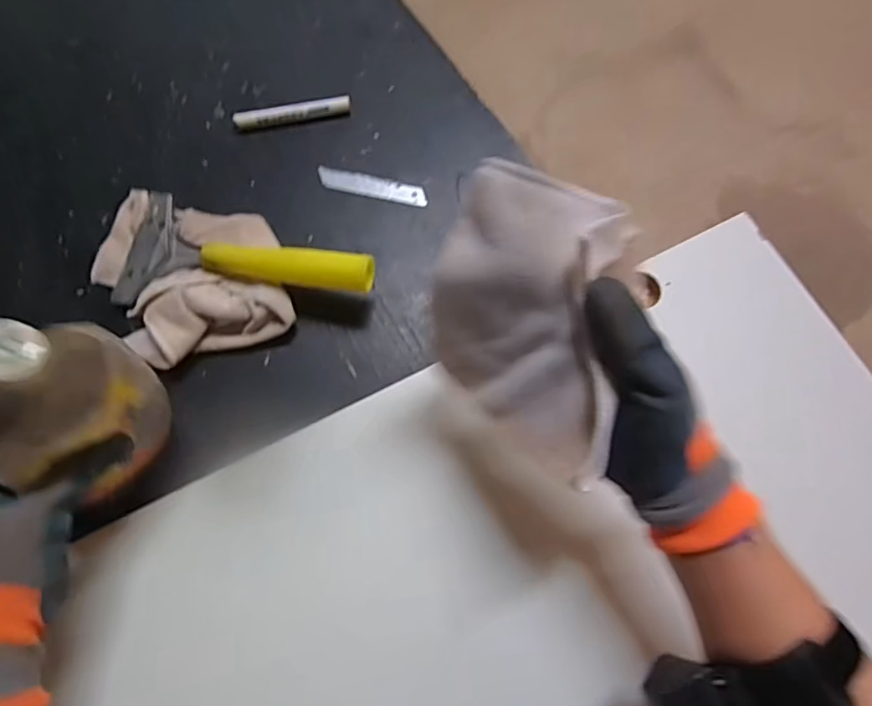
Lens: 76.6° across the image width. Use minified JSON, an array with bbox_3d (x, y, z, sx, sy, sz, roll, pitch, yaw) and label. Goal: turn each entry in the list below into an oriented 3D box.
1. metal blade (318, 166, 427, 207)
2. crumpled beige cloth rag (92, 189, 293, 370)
[{"bbox_3d":[-0.059,-0.155,0.512,0.102,0.004,0.022,11,71,1],"label":"metal blade"},{"bbox_3d":[-0.208,-0.073,0.461,0.144,0.032,0.159,-19,72,-9],"label":"crumpled beige cloth rag"}]

